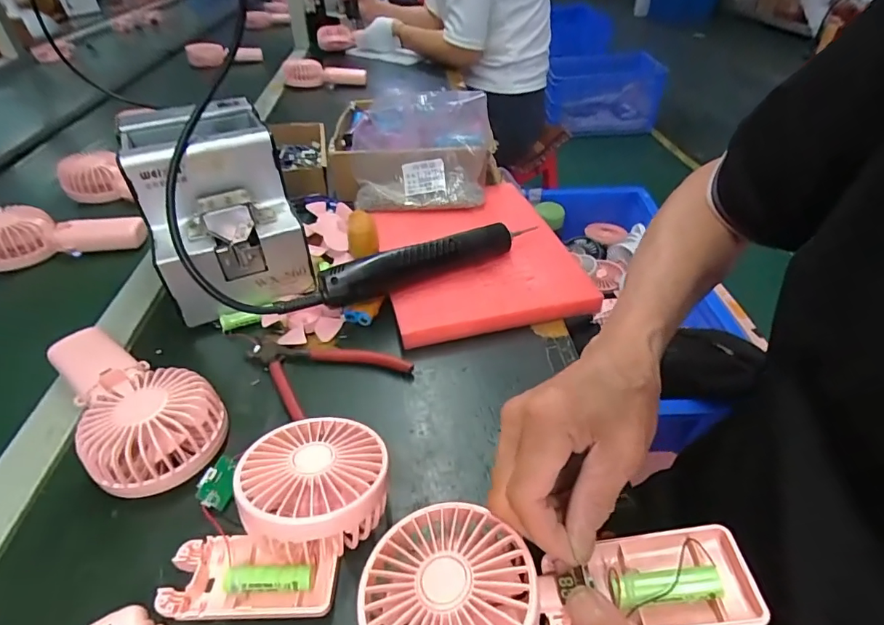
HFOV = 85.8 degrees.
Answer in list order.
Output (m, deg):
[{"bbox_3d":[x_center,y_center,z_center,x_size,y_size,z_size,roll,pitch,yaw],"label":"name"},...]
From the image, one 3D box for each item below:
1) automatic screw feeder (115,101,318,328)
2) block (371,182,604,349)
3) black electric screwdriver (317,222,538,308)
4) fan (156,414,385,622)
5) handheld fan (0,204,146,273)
[{"bbox_3d":[-0.218,-0.103,0.468,0.124,0.151,0.155,-19,44,-20],"label":"automatic screw feeder"},{"bbox_3d":[0.033,-0.061,0.509,0.191,0.030,0.216,-11,42,-11],"label":"block"},{"bbox_3d":[-0.010,-0.056,0.473,0.226,0.033,0.025,-20,43,-19],"label":"black electric screwdriver"},{"bbox_3d":[-0.094,0.112,0.291,0.124,0.055,0.122,-1,41,0],"label":"fan"},{"bbox_3d":[-0.459,-0.098,0.561,0.167,0.058,0.071,-11,41,-10],"label":"handheld fan"}]

